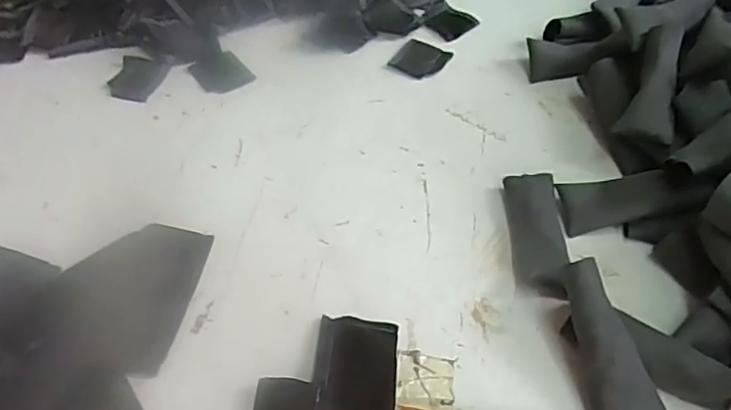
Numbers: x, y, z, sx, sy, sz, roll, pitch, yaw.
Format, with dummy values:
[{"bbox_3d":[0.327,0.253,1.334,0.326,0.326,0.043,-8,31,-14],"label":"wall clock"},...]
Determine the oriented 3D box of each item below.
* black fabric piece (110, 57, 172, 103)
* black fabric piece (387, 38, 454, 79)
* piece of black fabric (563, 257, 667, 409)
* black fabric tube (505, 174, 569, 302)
[{"bbox_3d":[-0.223,-0.123,0.571,0.049,0.004,0.058,13,52,10],"label":"black fabric piece"},{"bbox_3d":[0.055,-0.147,0.592,0.048,0.004,0.051,25,55,19],"label":"black fabric piece"},{"bbox_3d":[0.148,0.086,0.364,0.040,0.016,0.103,-10,75,-9],"label":"piece of black fabric"},{"bbox_3d":[0.130,0.019,0.441,0.039,0.021,0.102,2,51,1],"label":"black fabric tube"}]

